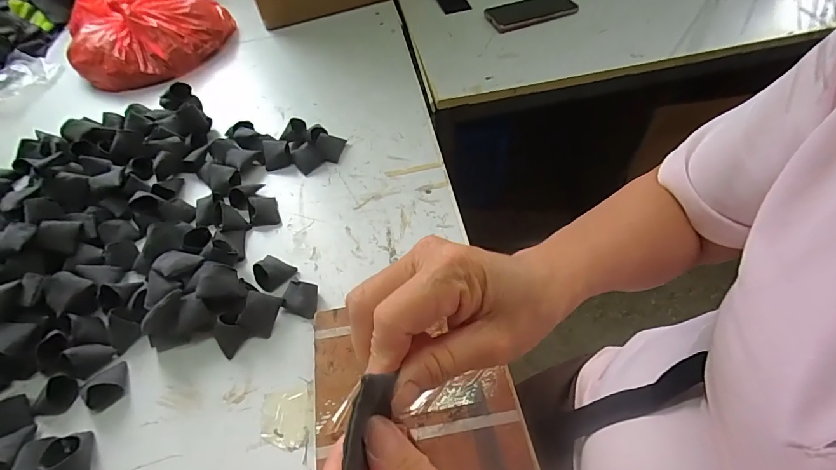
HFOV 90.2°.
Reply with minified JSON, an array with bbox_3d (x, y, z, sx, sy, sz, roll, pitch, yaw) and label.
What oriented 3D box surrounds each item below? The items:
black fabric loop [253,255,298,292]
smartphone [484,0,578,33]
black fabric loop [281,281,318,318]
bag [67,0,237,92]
[{"bbox_3d":[-0.166,0.042,0.472,0.039,0.026,0.038,-2,54,3],"label":"black fabric loop"},{"bbox_3d":[0.209,-0.415,0.771,0.161,0.010,0.071,-19,66,-11],"label":"smartphone"},{"bbox_3d":[-0.126,0.069,0.448,0.041,0.024,0.032,9,55,11],"label":"black fabric loop"},{"bbox_3d":[-0.524,-0.416,0.800,0.283,0.090,0.336,-31,57,-17],"label":"bag"}]

